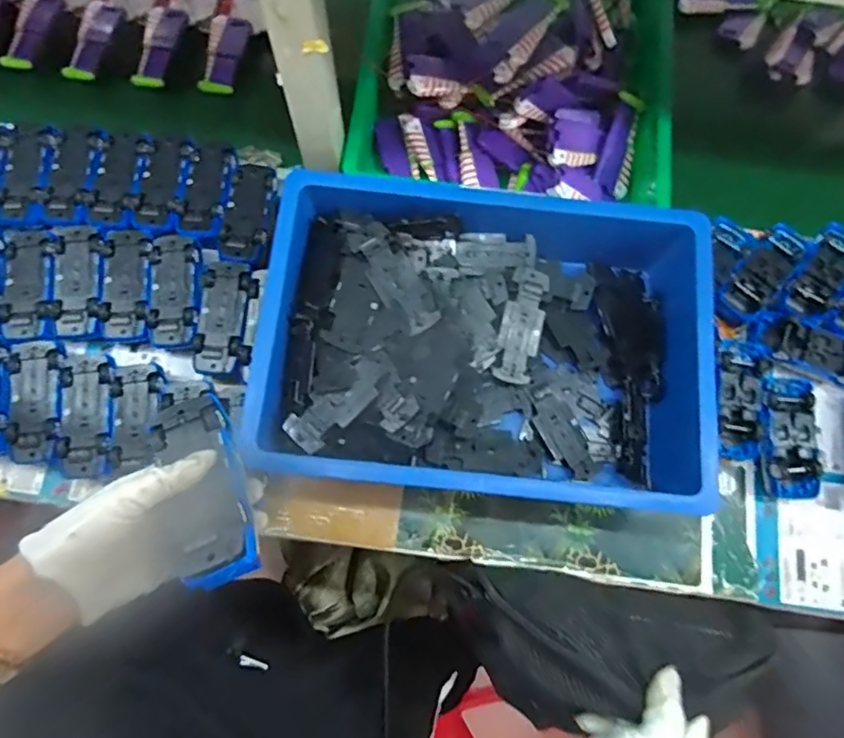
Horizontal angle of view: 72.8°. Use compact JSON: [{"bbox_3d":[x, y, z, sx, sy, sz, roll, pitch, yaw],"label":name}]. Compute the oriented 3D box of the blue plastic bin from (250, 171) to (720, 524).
[{"bbox_3d":[0.072,-0.022,0.616,0.479,0.100,0.314,6,76,0],"label":"blue plastic bin"}]

